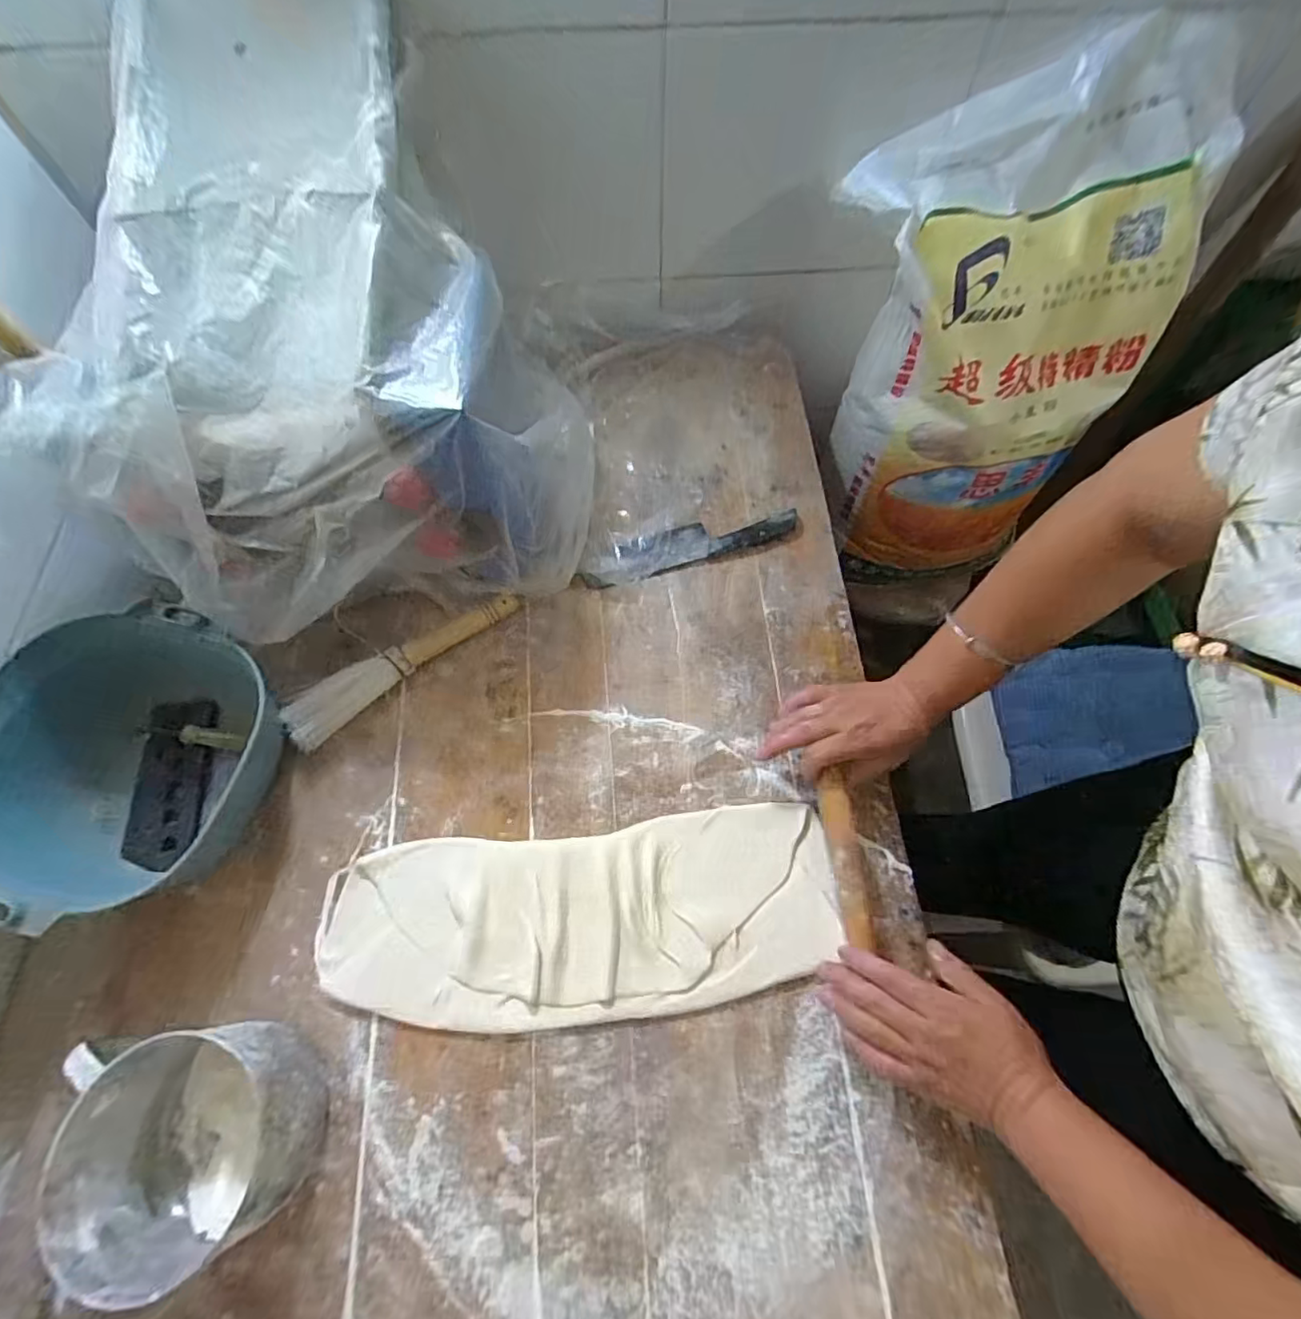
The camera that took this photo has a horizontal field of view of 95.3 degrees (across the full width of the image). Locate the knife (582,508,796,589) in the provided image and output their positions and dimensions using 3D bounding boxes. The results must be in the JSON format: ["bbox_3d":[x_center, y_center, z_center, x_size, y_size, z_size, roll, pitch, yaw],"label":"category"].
[{"bbox_3d":[0.043,-0.135,0.684,0.247,0.023,0.050,-16,68,-8],"label":"knife"}]

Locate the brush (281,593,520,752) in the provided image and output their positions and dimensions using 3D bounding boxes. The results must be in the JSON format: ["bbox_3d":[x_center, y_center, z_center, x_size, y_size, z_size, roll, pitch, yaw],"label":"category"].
[{"bbox_3d":[-0.252,-0.002,0.609,0.248,0.034,0.040,-37,72,-15],"label":"brush"}]

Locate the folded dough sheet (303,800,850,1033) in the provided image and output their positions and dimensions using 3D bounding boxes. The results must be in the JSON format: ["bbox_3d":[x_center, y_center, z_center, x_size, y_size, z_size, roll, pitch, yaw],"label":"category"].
[{"bbox_3d":[-0.062,0.227,0.521,0.441,0.020,0.158,-6,67,-3],"label":"folded dough sheet"}]

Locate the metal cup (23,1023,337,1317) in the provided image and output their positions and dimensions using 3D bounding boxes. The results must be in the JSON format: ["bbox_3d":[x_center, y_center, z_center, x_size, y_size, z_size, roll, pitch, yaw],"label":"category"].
[{"bbox_3d":[-0.329,0.350,0.430,0.146,0.079,0.141,0,67,-1],"label":"metal cup"}]

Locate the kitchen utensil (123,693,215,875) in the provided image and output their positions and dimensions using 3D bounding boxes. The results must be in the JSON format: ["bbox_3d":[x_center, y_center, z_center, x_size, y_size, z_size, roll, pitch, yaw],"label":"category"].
[{"bbox_3d":[-0.466,0.117,0.573,0.057,0.029,0.157,-1,67,-2],"label":"kitchen utensil"}]

